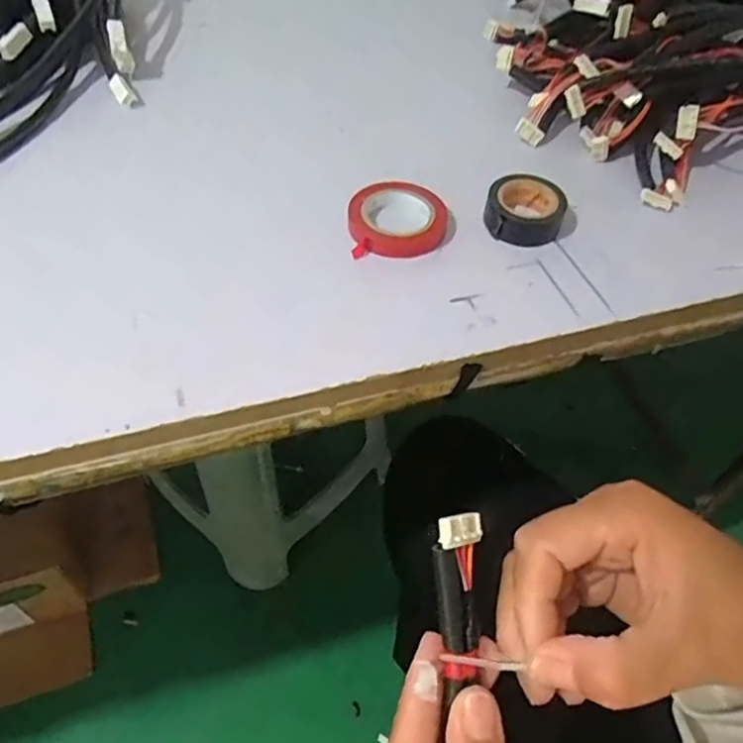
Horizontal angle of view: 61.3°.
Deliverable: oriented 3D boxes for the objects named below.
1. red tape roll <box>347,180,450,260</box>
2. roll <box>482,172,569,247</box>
[{"bbox_3d":[0.016,-0.094,0.384,0.061,0.013,0.056,2,54,-2],"label":"red tape roll"},{"bbox_3d":[0.094,-0.100,0.385,0.047,0.019,0.047,8,54,3],"label":"roll"}]

